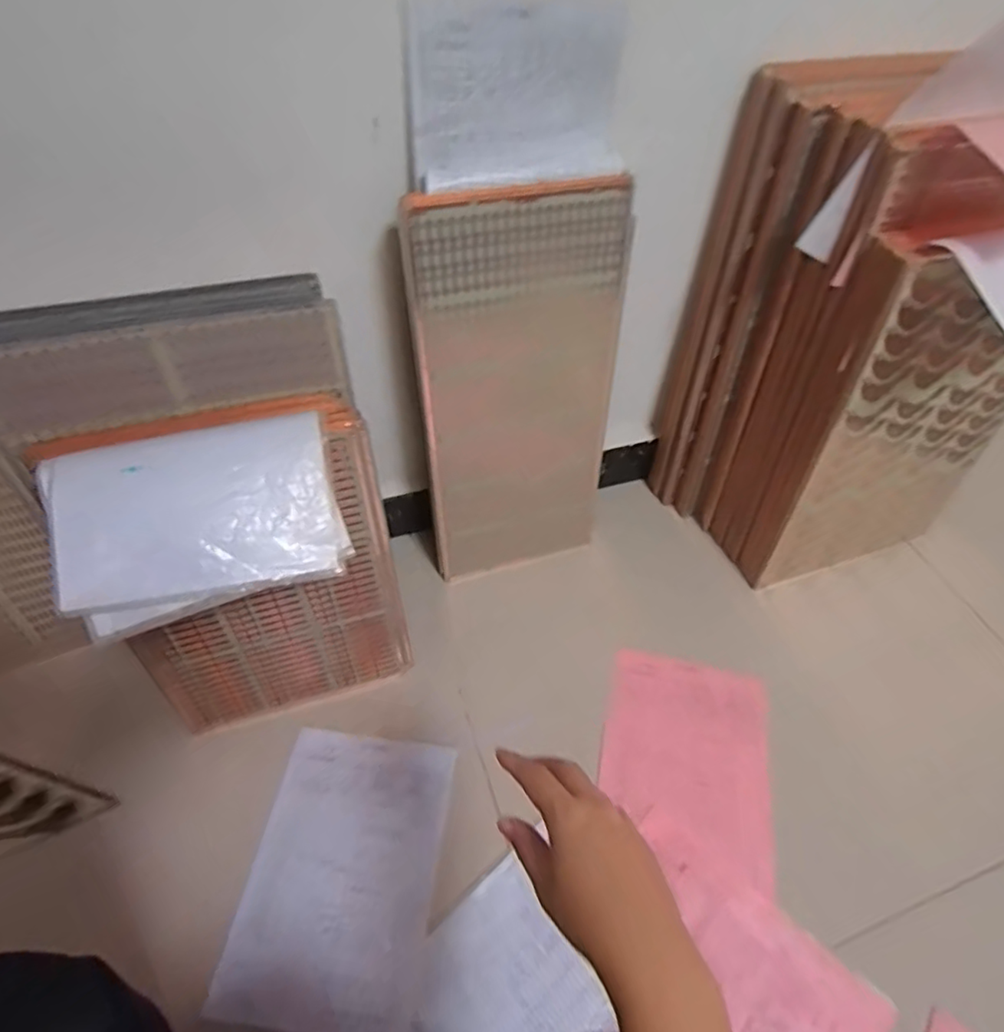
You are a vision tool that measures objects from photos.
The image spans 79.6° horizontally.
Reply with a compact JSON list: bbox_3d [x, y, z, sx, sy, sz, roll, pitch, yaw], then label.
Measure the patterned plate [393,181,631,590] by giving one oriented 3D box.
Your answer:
[{"bbox_3d":[0.023,-0.123,0.762,0.249,0.524,0.021,-12,45,-12],"label":"patterned plate"}]

